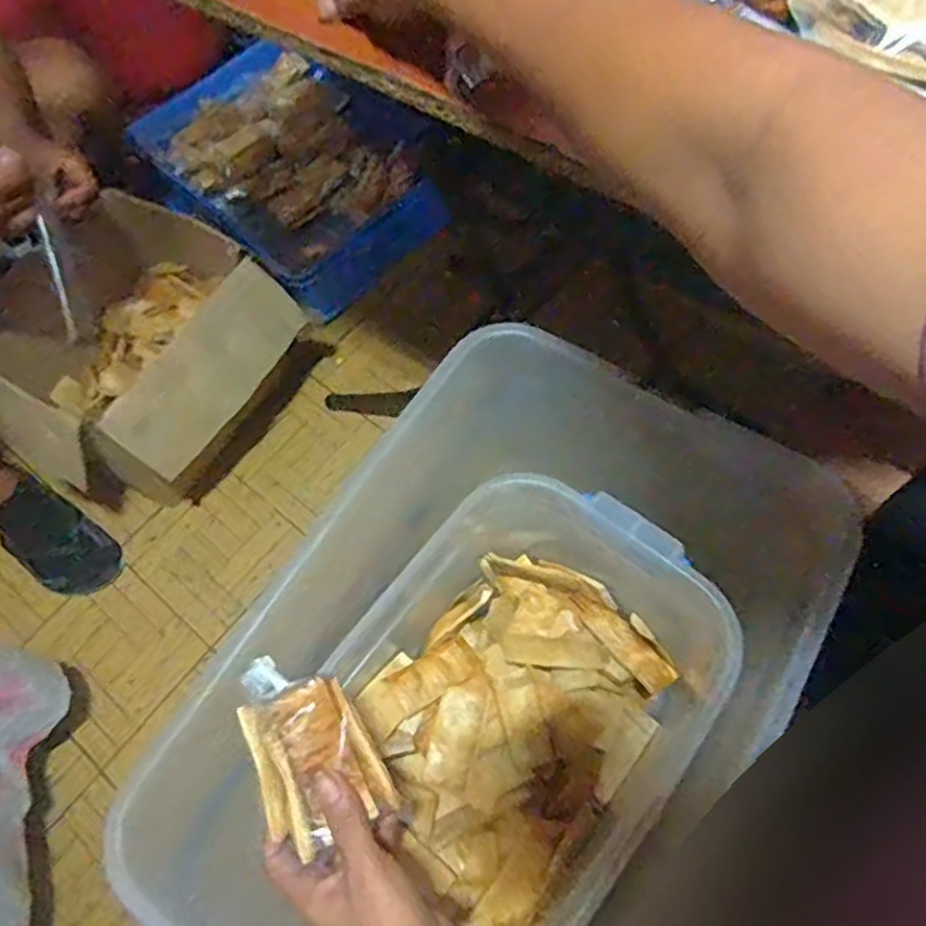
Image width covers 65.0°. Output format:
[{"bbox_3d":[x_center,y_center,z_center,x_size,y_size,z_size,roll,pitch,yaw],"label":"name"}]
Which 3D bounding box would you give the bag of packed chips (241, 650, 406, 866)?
[{"bbox_3d":[-0.096,0.170,0.442,0.069,0.037,0.111,-27,66,-9],"label":"bag of packed chips"}]

